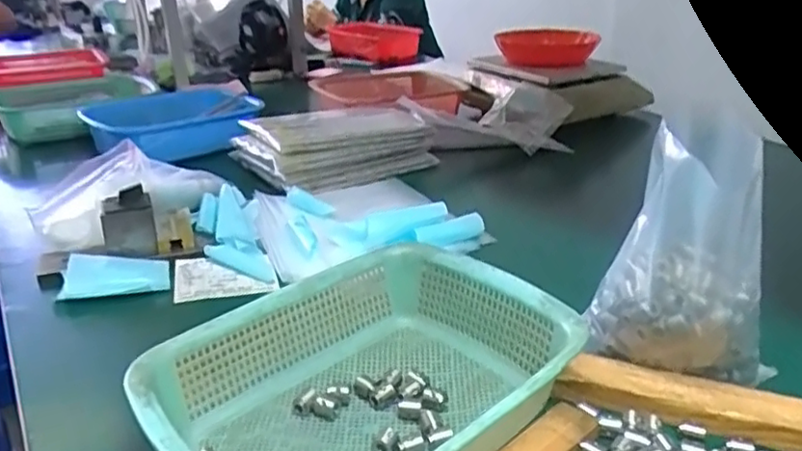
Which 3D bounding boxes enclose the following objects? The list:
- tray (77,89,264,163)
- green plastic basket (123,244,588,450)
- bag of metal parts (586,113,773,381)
[{"bbox_3d":[-0.419,-0.183,1.178,0.276,0.079,0.264,-16,29,-30],"label":"tray"},{"bbox_3d":[-0.025,0.120,0.480,0.291,0.075,0.217,-21,31,-37],"label":"green plastic basket"},{"bbox_3d":[0.226,0.030,0.505,0.147,0.211,0.060,8,26,20],"label":"bag of metal parts"}]

